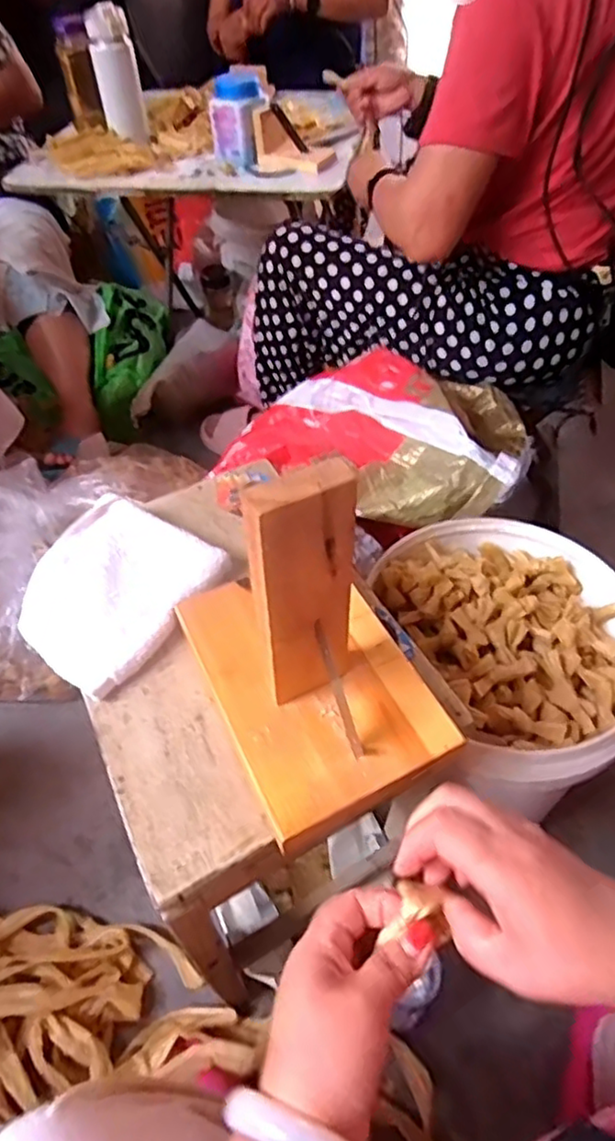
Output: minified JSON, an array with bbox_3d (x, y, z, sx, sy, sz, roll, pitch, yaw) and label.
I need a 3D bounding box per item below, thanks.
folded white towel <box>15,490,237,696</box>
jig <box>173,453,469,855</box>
[{"bbox_3d":[-0.168,0.016,0.552,0.149,0.032,0.156,27,56,23],"label":"folded white towel"},{"bbox_3d":[0.000,0.015,0.406,0.139,0.198,0.200,-22,52,-16],"label":"jig"}]

